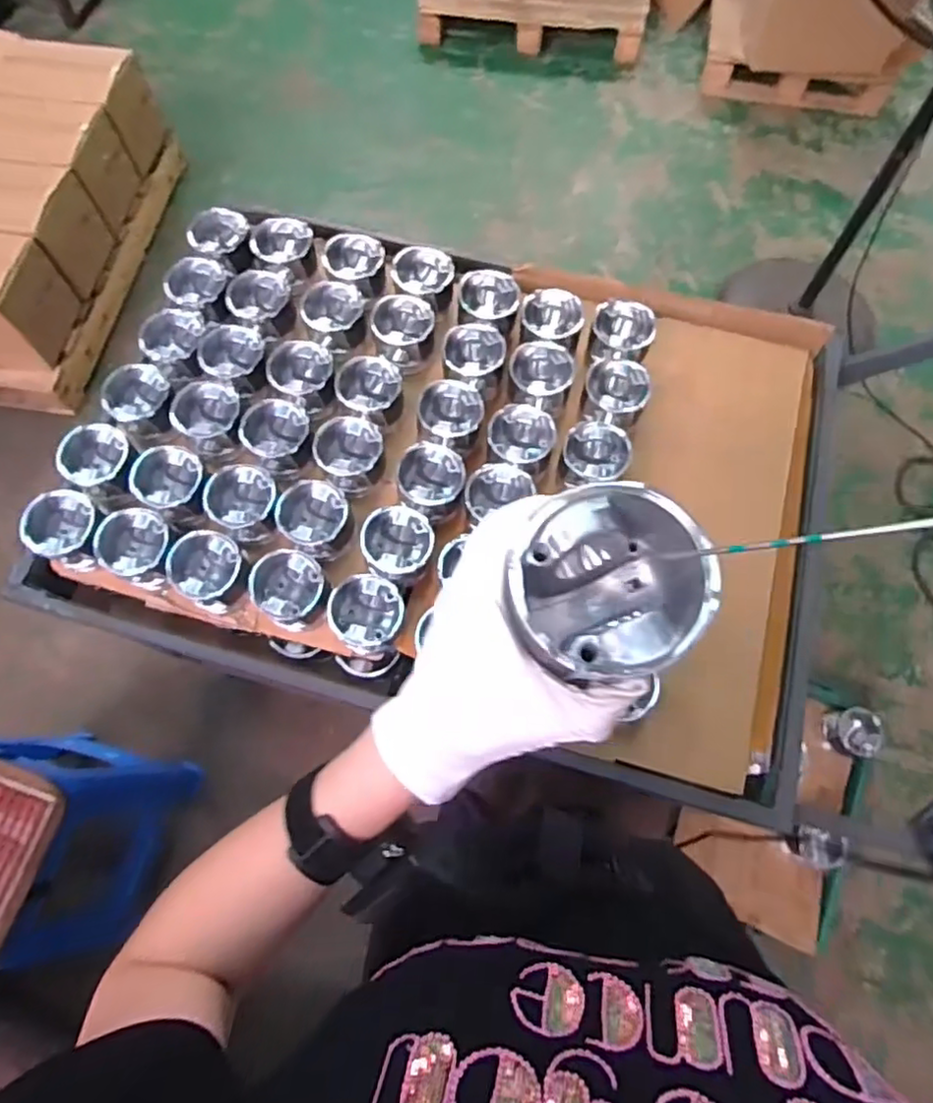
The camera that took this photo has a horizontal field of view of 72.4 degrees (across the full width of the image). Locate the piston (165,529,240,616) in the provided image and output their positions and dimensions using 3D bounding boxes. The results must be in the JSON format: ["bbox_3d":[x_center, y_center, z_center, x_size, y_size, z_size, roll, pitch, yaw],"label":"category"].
[{"bbox_3d":[-0.347,0.023,0.860,0.087,0.076,0.090,0,69,1],"label":"piston"}]

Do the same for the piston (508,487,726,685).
[{"bbox_3d":[0.068,0.021,0.322,0.091,0.067,0.089,0,69,1],"label":"piston"}]

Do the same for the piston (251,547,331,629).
[{"bbox_3d":[-0.233,0.056,0.865,0.098,0.077,0.103,-32,72,-11],"label":"piston"}]

